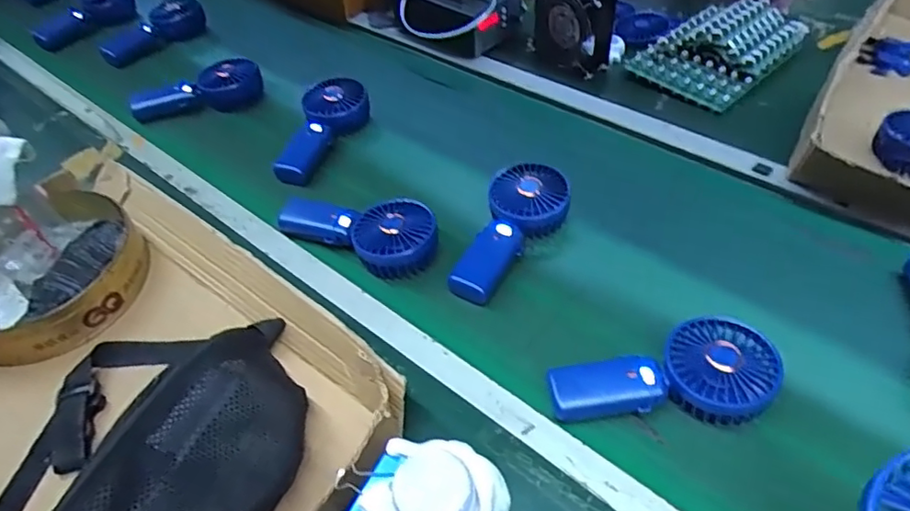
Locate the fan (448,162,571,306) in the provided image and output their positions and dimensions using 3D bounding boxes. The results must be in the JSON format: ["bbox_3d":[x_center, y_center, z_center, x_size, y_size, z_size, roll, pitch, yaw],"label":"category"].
[{"bbox_3d":[0.063,-0.025,0.620,0.081,0.047,0.175,15,49,17],"label":"fan"}]

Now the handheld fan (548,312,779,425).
[{"bbox_3d":[0.172,0.093,0.497,0.180,0.045,0.084,0,46,4],"label":"handheld fan"}]

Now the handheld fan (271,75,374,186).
[{"bbox_3d":[-0.178,-0.165,0.789,0.072,0.053,0.178,18,64,19],"label":"handheld fan"}]

